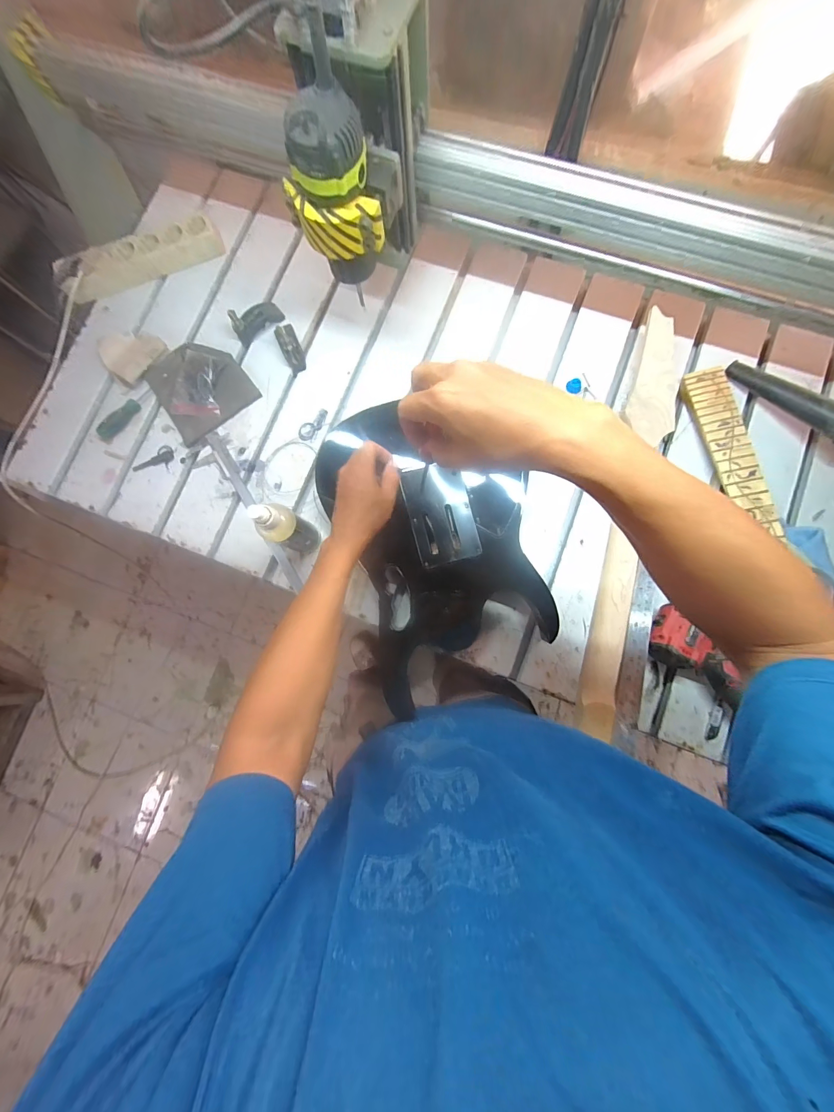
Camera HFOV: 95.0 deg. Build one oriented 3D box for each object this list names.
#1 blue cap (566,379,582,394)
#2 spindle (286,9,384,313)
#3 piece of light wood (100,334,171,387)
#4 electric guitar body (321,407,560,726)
[{"bbox_3d":[0.258,-0.279,0.627,0.024,0.016,0.018,32,85,7],"label":"blue cap"},{"bbox_3d":[-0.091,-0.404,0.425,0.088,0.201,0.089,-39,81,-3],"label":"spindle"},{"bbox_3d":[-0.494,-0.353,0.660,0.085,0.014,0.094,39,77,0],"label":"piece of light wood"},{"bbox_3d":[0.026,-0.021,0.552,0.265,0.058,0.403,-19,81,0],"label":"electric guitar body"}]

